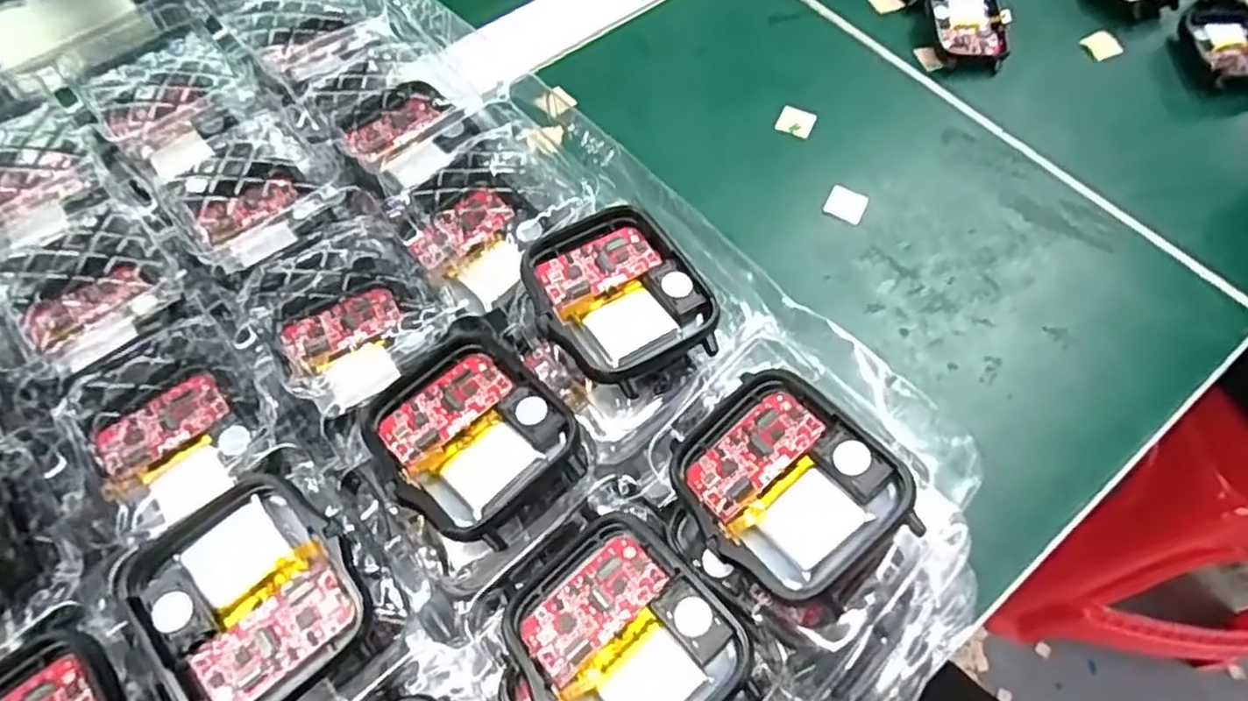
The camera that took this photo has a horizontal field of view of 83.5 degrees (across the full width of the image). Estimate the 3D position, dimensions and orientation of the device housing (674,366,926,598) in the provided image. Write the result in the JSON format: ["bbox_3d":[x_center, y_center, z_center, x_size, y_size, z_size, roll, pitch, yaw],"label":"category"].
[{"bbox_3d":[0.033,0.027,0.147,0.037,0.012,0.043,-35,67,-13],"label":"device housing"}]

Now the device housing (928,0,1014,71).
[{"bbox_3d":[0.170,-0.159,0.343,0.035,0.015,0.040,-4,62,-1],"label":"device housing"}]

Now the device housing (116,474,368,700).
[{"bbox_3d":[-0.076,0.049,0.143,0.037,0.013,0.044,-39,67,-15],"label":"device housing"}]

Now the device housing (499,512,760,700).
[{"bbox_3d":[0.000,0.057,0.139,0.038,0.006,0.044,-42,68,-16],"label":"device housing"}]

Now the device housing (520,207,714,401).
[{"bbox_3d":[-0.002,-0.014,0.169,0.037,0.009,0.046,-30,65,-11],"label":"device housing"}]

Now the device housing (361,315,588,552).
[{"bbox_3d":[-0.035,0.018,0.159,0.038,0.009,0.049,-40,68,-15],"label":"device housing"}]

